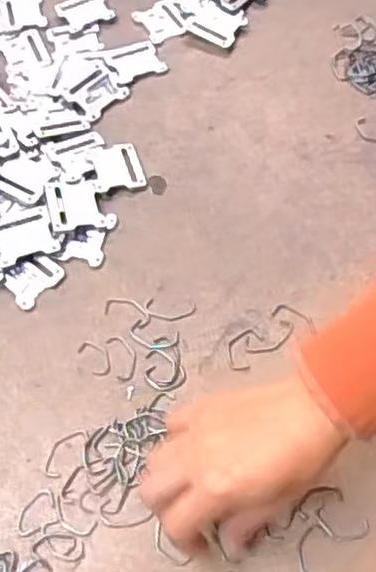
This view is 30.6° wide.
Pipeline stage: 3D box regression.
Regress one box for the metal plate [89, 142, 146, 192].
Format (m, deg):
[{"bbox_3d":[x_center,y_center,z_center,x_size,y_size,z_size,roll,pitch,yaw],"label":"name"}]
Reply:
[{"bbox_3d":[-0.061,-0.102,0.585,0.043,0.004,0.047,-10,61,-16],"label":"metal plate"}]

